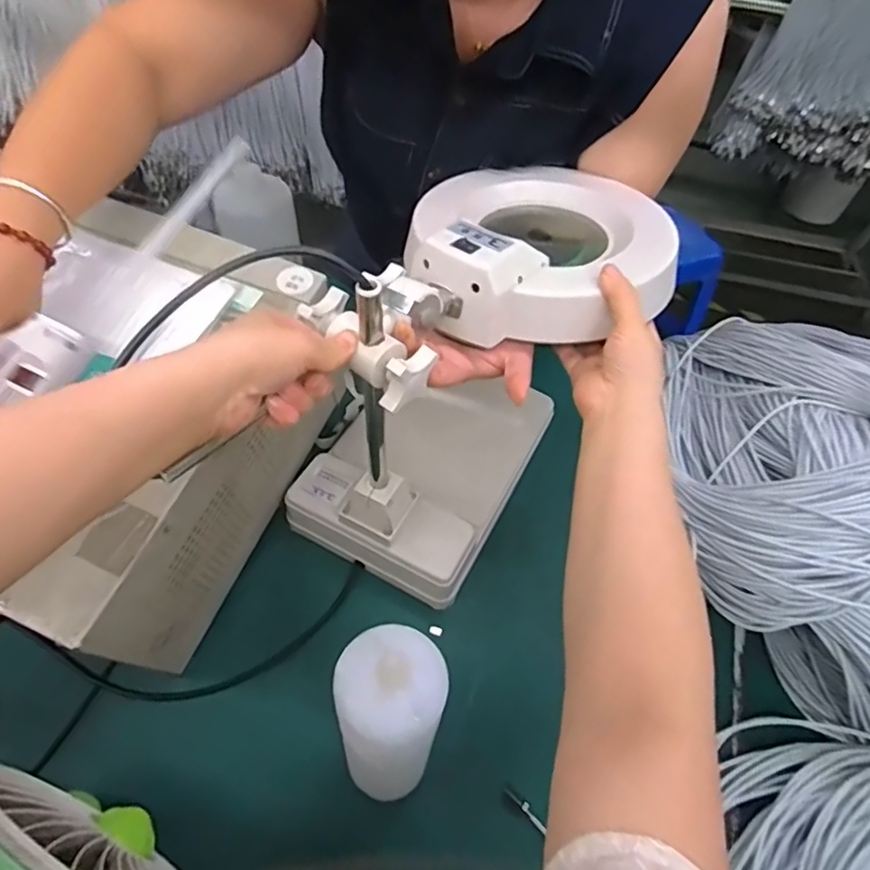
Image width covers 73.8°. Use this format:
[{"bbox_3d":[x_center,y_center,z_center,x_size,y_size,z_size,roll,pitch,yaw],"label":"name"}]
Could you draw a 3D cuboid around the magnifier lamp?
[{"bbox_3d":[0.033,-0.052,0.548,0.208,0.292,0.317,32,55,18],"label":"magnifier lamp"}]

